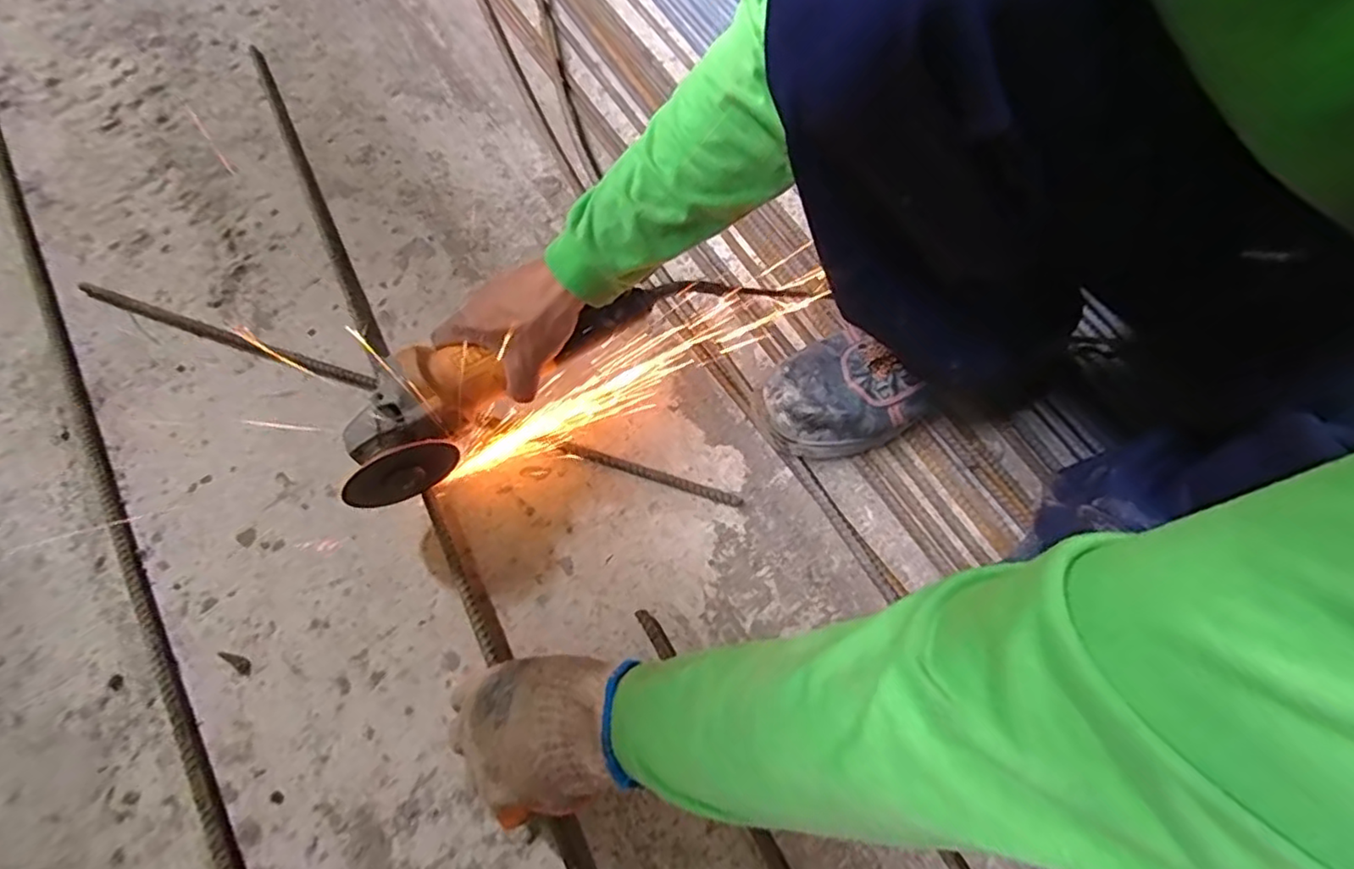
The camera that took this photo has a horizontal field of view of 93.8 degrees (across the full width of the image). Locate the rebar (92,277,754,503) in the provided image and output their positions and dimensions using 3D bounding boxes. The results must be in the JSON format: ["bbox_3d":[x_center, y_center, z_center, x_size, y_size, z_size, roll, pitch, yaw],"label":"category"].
[{"bbox_3d":[-0.270,-0.042,0.592,0.677,0.018,0.016,18,65,7],"label":"rebar"}]

